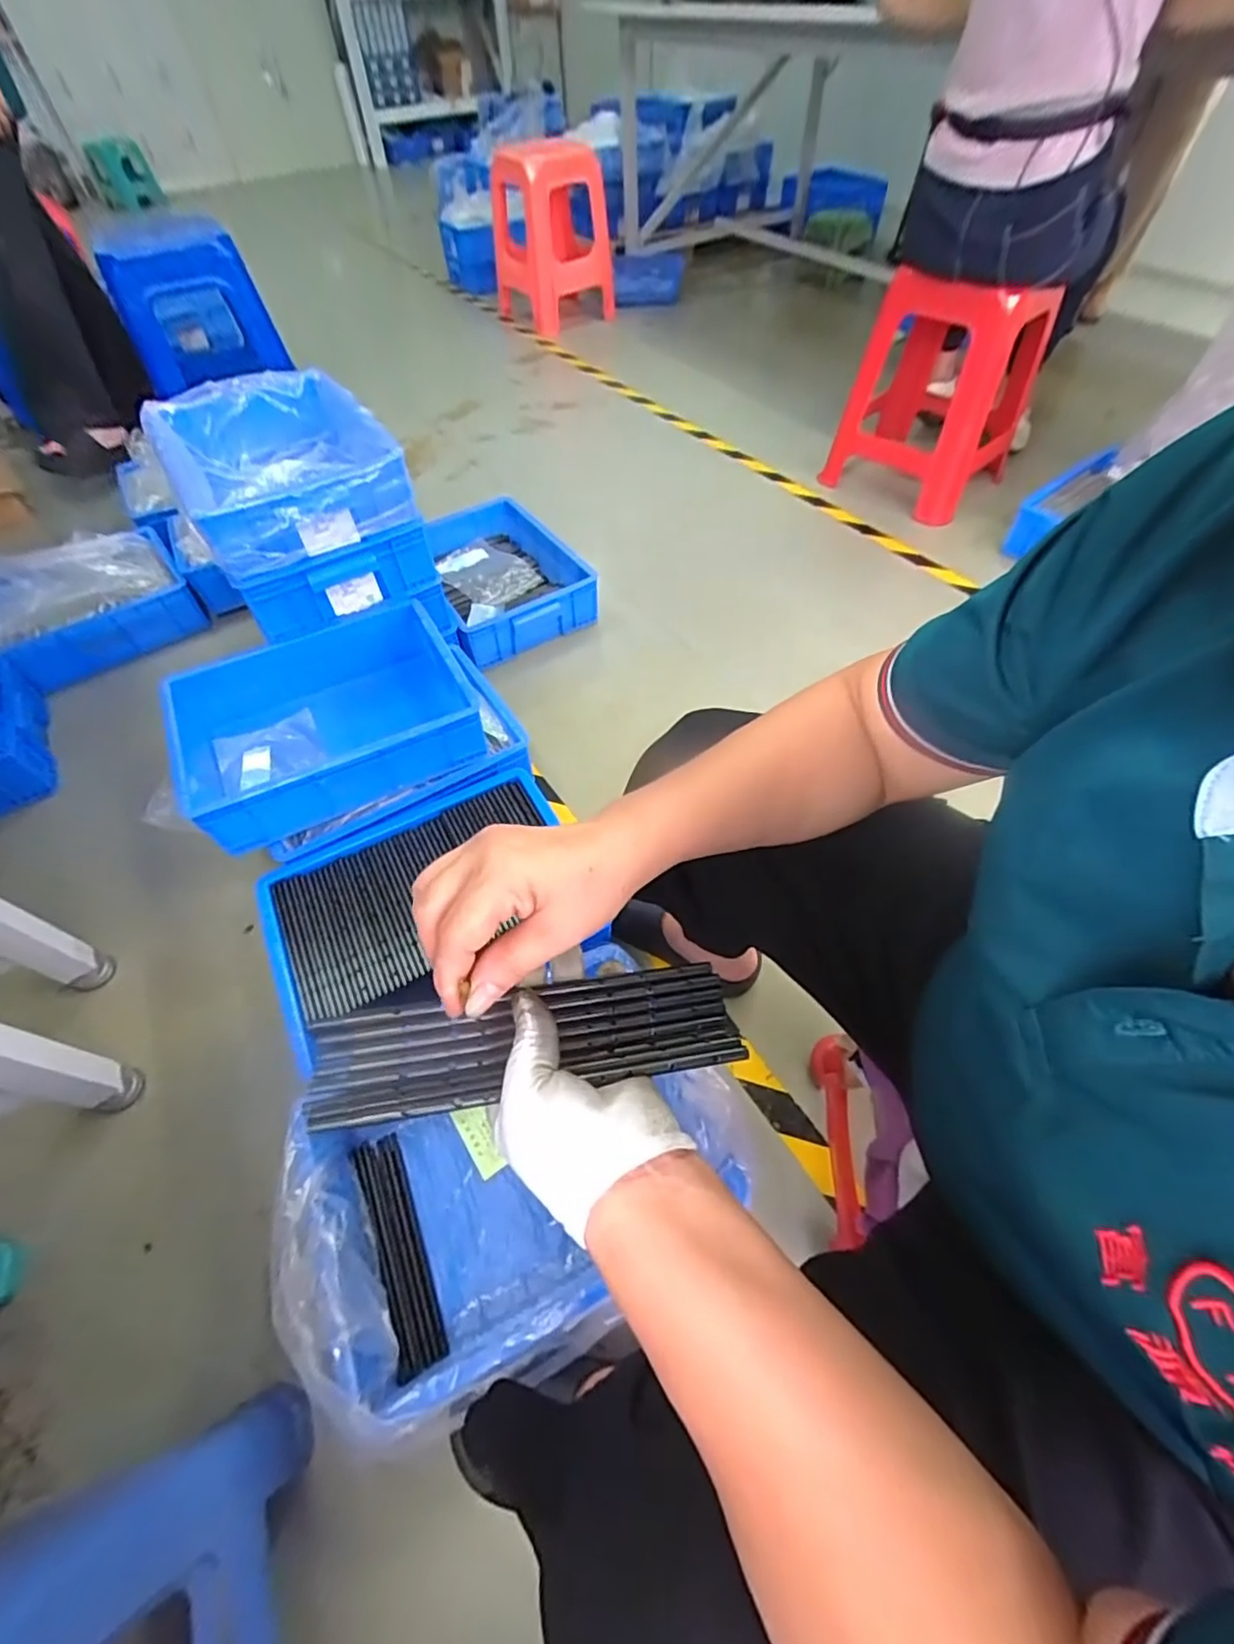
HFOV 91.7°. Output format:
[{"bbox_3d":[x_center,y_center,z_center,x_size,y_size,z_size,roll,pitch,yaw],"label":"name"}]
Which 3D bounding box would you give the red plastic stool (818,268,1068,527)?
[{"bbox_3d":[0.747,-0.978,1.354,0.313,0.423,0.377,38,64,24],"label":"red plastic stool"}]

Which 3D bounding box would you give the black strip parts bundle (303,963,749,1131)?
[{"bbox_3d":[-0.043,0.118,0.326,0.223,0.011,0.058,-4,54,-14],"label":"black strip parts bundle"}]

